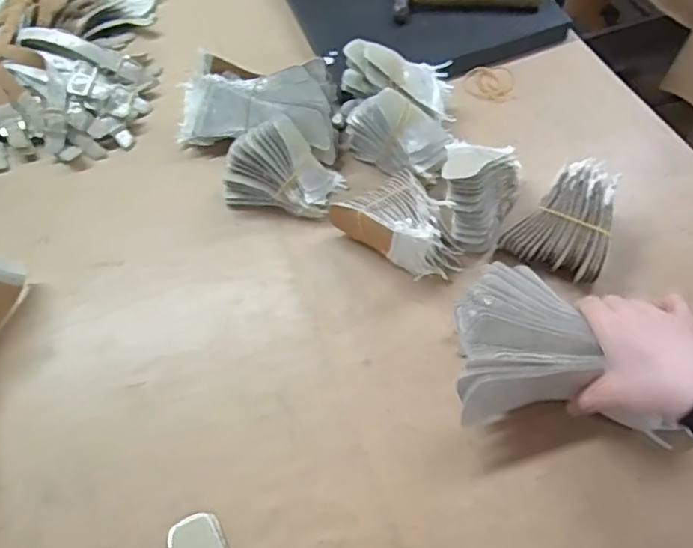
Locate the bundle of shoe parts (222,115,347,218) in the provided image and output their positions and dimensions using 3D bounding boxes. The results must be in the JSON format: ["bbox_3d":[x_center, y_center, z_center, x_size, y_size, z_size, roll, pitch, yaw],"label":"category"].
[{"bbox_3d":[-0.068,-0.111,0.599,0.120,0.078,0.066,10,59,10],"label":"bundle of shoe parts"}]

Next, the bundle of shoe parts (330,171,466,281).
[{"bbox_3d":[0.053,-0.046,0.562,0.086,0.063,0.117,-33,61,-16],"label":"bundle of shoe parts"}]

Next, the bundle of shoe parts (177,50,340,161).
[{"bbox_3d":[-0.098,-0.186,0.656,0.175,0.070,0.111,2,58,5],"label":"bundle of shoe parts"}]

